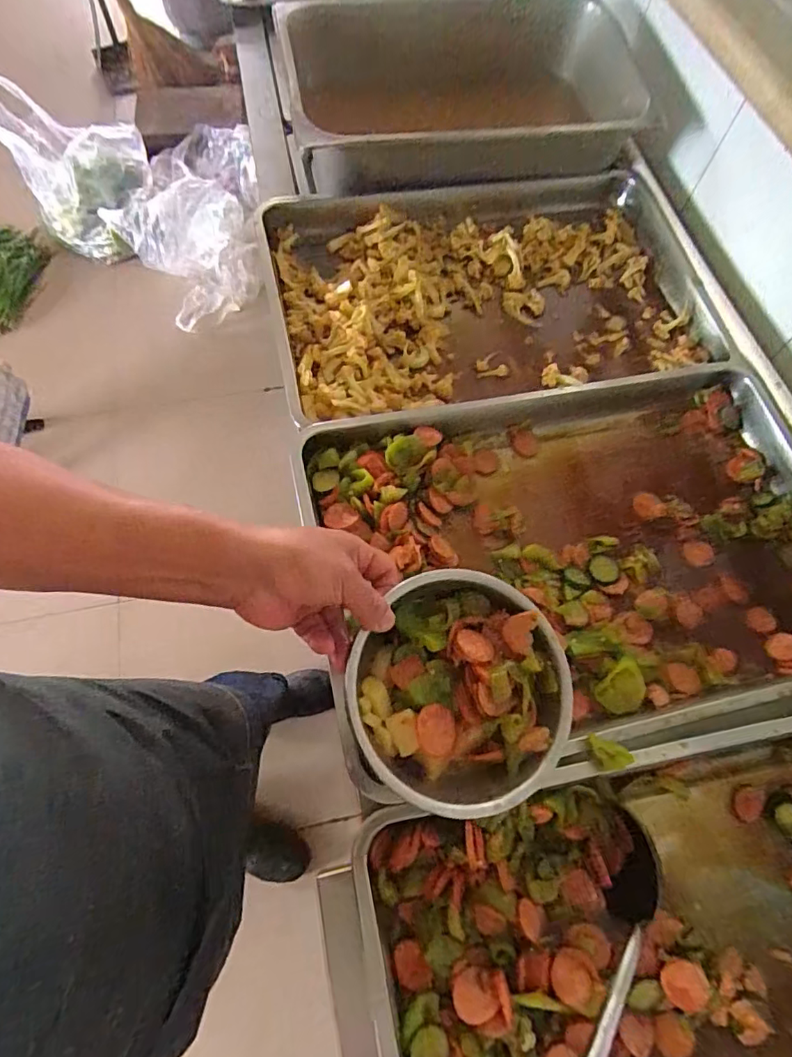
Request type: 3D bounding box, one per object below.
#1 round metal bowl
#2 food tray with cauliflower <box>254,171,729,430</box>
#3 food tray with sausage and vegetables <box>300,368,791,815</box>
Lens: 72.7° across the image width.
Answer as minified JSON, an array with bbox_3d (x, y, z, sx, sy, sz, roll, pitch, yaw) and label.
[{"bbox_3d":[0.052,0.127,0.422,0.162,0.063,0.169,1,67,-1],"label":"round metal bowl"},{"bbox_3d":[0.130,-0.329,0.740,0.586,0.052,0.382,-12,68,-6],"label":"food tray with cauliflower"},{"bbox_3d":[0.213,0.021,0.592,0.587,0.054,0.393,-10,68,-6],"label":"food tray with sausage and vegetables"}]

